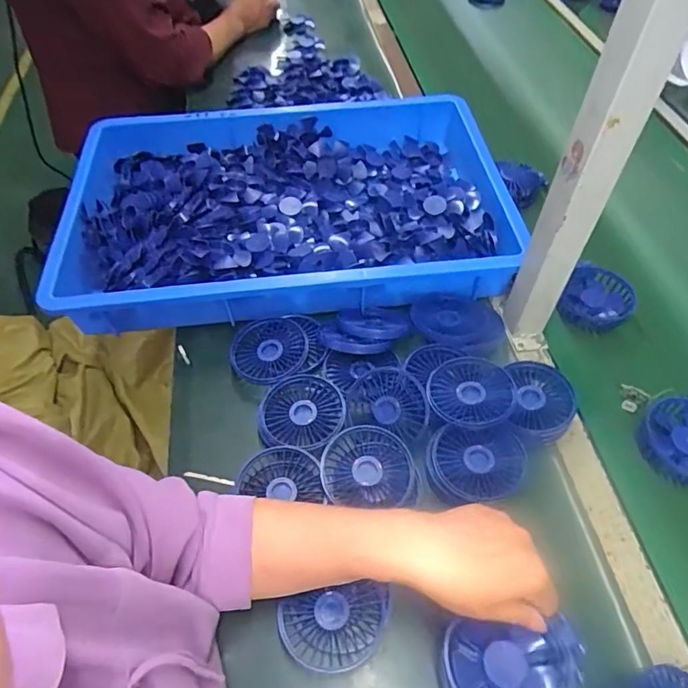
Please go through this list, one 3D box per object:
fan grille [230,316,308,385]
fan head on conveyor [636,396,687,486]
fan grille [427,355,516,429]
[{"bbox_3d":[-0.089,0.007,0.606,0.089,0.014,0.079,-36,77,-1],"label":"fan grille"},{"bbox_3d":[0.354,0.102,0.534,0.089,0.038,0.089,-2,74,7],"label":"fan head on conveyor"},{"bbox_3d":[0.136,0.052,0.551,0.085,0.017,0.085,-3,61,6],"label":"fan grille"}]

